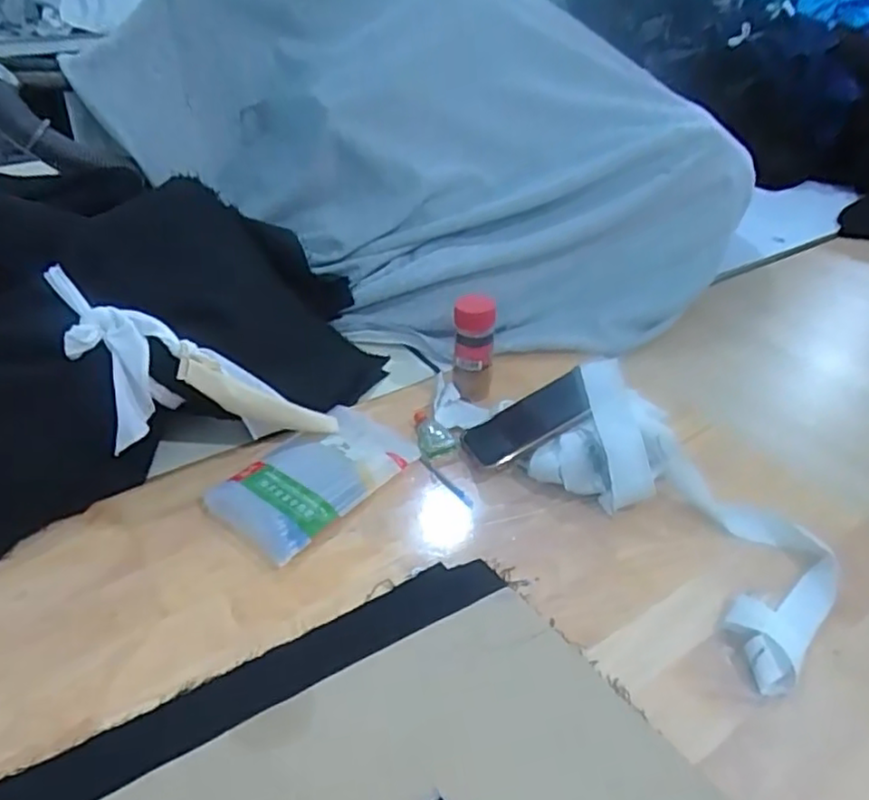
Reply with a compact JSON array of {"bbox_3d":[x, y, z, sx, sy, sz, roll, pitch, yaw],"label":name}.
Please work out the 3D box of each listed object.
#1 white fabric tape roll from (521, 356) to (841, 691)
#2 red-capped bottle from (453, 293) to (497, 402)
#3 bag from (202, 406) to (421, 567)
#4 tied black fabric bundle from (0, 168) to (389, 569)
[{"bbox_3d":[0.203,0.072,0.553,0.148,0.074,0.295,-20,41,-26],"label":"white fabric tape roll"},{"bbox_3d":[0.040,-0.051,0.683,0.039,0.111,0.034,7,36,8],"label":"red-capped bottle"},{"bbox_3d":[-0.108,0.068,0.605,0.104,0.022,0.174,26,43,30],"label":"bag"},{"bbox_3d":[-0.350,-0.081,0.673,0.540,0.188,0.418,-26,44,-31],"label":"tied black fabric bundle"}]

